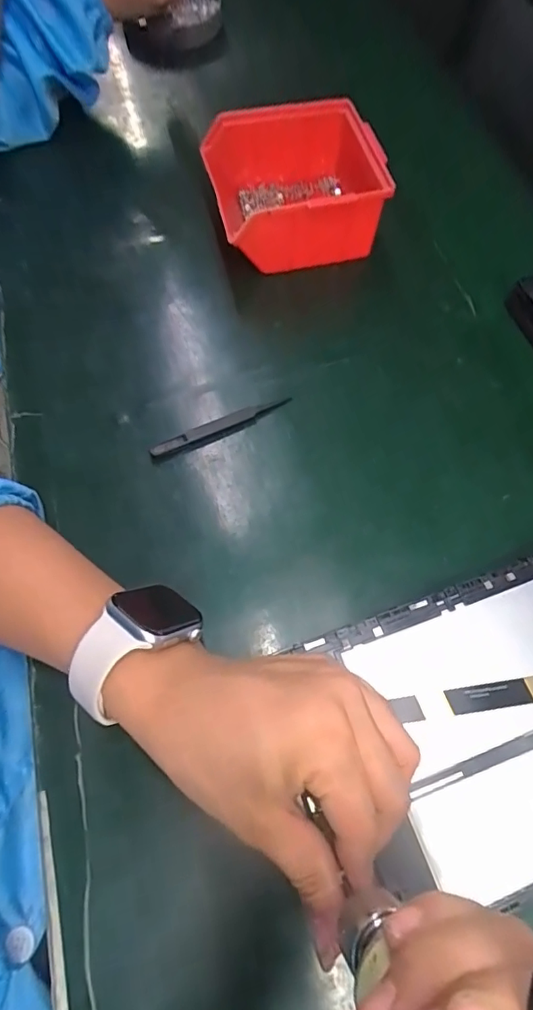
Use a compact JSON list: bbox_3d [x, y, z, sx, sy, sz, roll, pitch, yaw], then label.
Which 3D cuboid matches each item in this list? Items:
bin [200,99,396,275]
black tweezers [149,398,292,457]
[{"bbox_3d":[0.026,-0.264,0.431,0.138,0.063,0.125,-10,68,-3],"label":"bin"},{"bbox_3d":[-0.032,-0.057,0.369,0.106,0.007,0.013,-26,69,-9],"label":"black tweezers"}]

